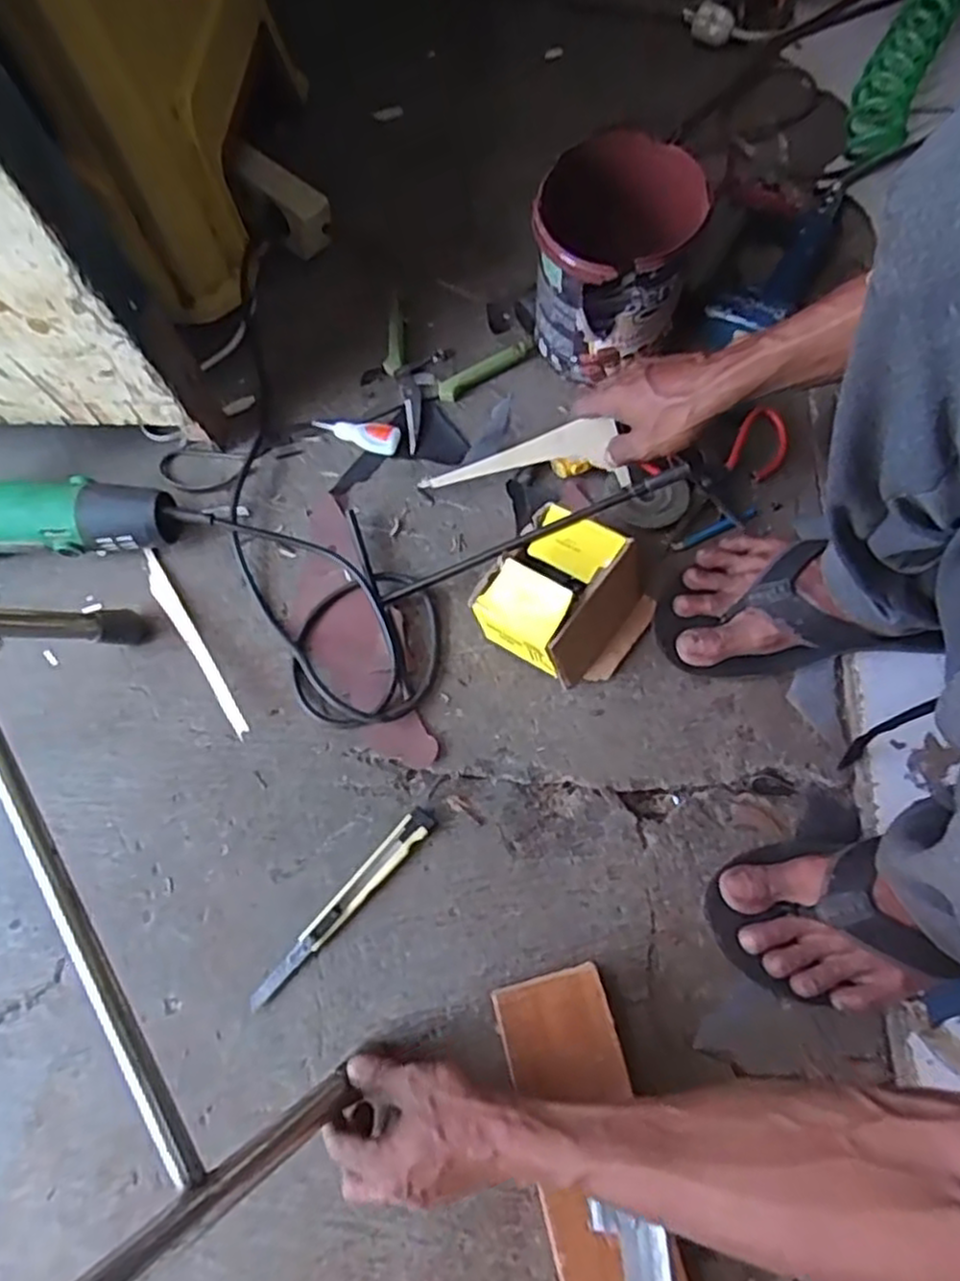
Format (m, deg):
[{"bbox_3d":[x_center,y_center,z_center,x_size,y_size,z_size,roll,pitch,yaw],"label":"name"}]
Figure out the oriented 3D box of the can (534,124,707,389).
[{"bbox_3d":[0.114,-0.329,0.672,0.125,0.160,0.137,-1,70,2],"label":"can"}]

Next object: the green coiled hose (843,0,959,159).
[{"bbox_3d":[0.520,-0.748,0.853,0.069,0.067,0.551,23,72,10],"label":"green coiled hose"}]

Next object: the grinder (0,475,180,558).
[{"bbox_3d":[-0.401,-0.108,0.645,0.270,0.090,0.078,3,70,3],"label":"grinder"}]

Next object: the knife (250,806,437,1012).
[{"bbox_3d":[-0.104,0.199,0.565,0.020,0.009,0.182,40,76,15],"label":"knife"}]

